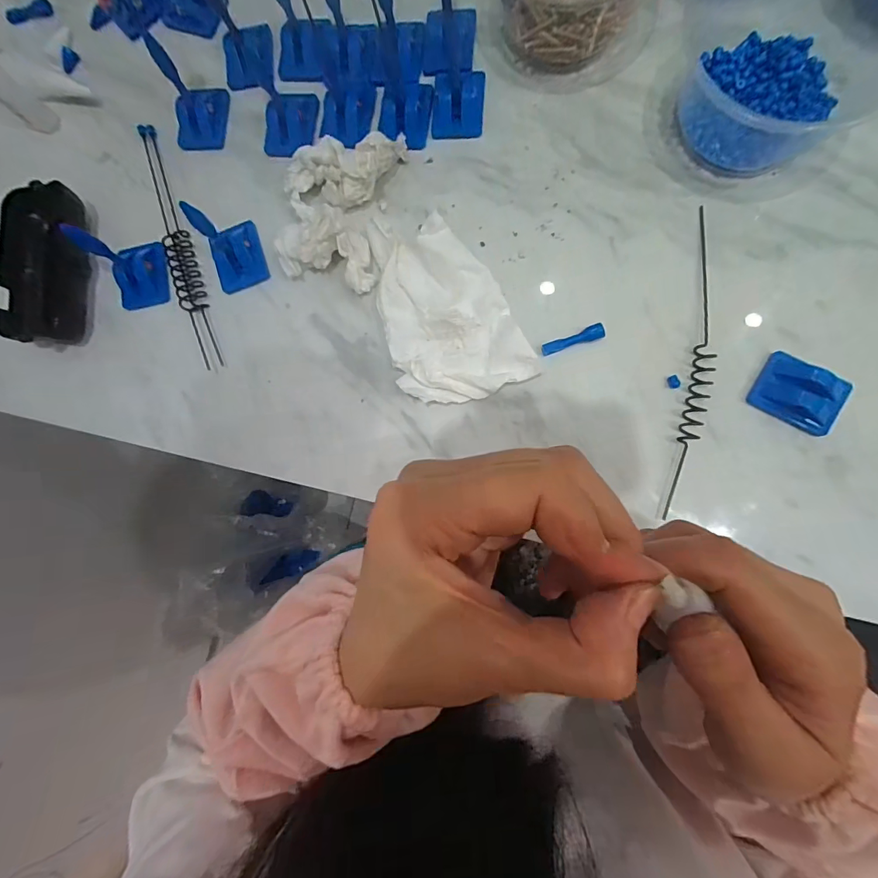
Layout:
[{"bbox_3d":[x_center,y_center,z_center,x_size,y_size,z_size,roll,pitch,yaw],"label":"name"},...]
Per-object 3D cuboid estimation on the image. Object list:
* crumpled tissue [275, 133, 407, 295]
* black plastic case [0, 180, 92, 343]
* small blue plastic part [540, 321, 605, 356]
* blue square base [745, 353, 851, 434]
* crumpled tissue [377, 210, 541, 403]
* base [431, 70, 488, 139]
[{"bbox_3d":[-0.064,-0.146,0.275,0.074,0.029,0.093,2,86,7],"label":"crumpled tissue"},{"bbox_3d":[-0.280,-0.122,0.302,0.047,0.026,0.104,-1,86,6],"label":"black plastic case"},{"bbox_3d":[0.082,-0.060,0.262,0.037,0.007,0.009,-20,84,5],"label":"small blue plastic part"},{"bbox_3d":[0.205,-0.026,0.243,0.043,0.010,0.034,32,90,8],"label":"blue square base"},{"bbox_3d":[0.003,-0.075,0.267,0.076,0.020,0.108,-25,83,4],"label":"crumpled tissue"},{"bbox_3d":[0.013,-0.223,0.283,0.033,0.006,0.042,4,86,7],"label":"base"}]

